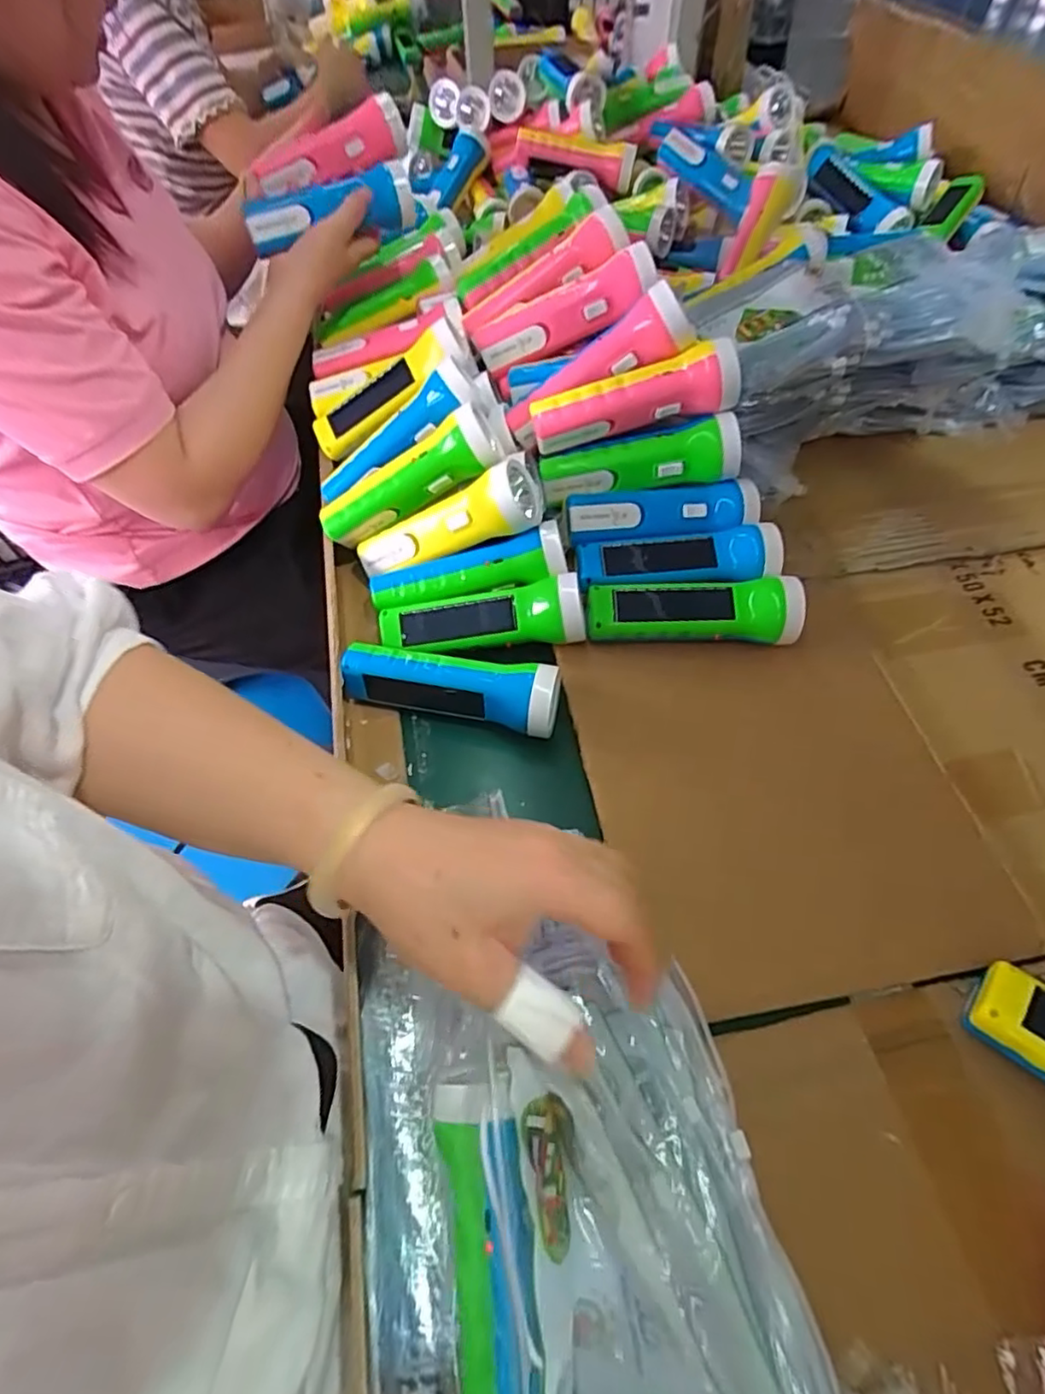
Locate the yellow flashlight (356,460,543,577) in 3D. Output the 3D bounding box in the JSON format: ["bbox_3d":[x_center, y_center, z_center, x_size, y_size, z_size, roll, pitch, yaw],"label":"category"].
[{"bbox_3d":[-0.066,-0.141,0.534,0.166,0.051,0.049,-18,56,18],"label":"yellow flashlight"}]

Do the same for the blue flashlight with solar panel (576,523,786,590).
[{"bbox_3d":[0.131,-0.104,0.531,0.169,0.046,0.046,-4,57,-2],"label":"blue flashlight with solar panel"}]

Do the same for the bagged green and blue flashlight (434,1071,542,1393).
[{"bbox_3d":[-0.014,0.240,0.254,0.036,0.033,0.150,-5,65,-1],"label":"bagged green and blue flashlight"}]

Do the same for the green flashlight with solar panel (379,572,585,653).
[{"bbox_3d":[-0.034,-0.060,0.508,0.162,0.042,0.045,-4,57,-2],"label":"green flashlight with solar panel"}]

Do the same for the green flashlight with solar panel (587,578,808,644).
[{"bbox_3d":[0.137,-0.067,0.510,0.169,0.042,0.042,2,57,2],"label":"green flashlight with solar panel"}]

